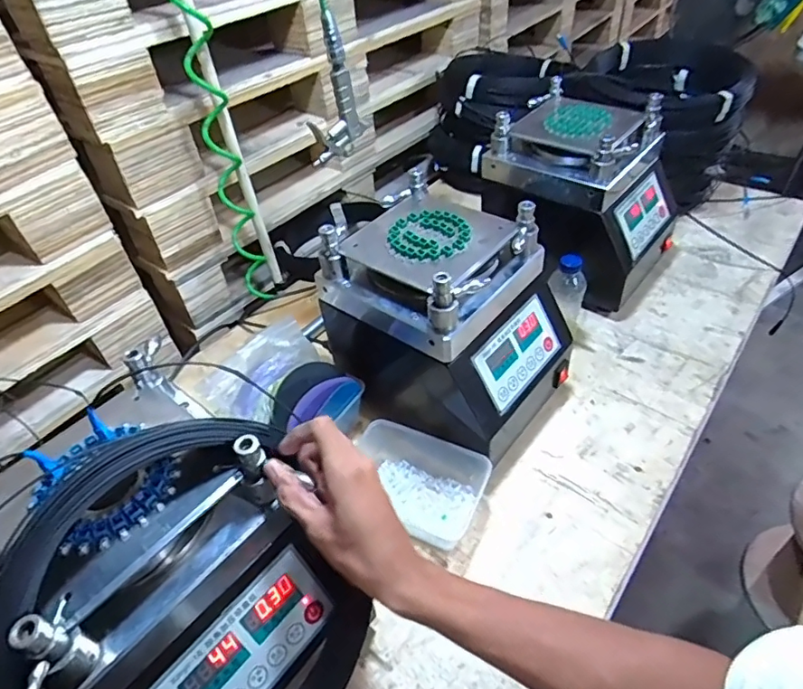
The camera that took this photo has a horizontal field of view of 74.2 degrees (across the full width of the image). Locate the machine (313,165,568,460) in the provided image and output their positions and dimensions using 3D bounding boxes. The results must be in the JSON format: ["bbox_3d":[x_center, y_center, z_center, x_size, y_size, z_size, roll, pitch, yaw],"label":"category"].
[{"bbox_3d":[0.064,-0.029,0.742,0.285,0.276,0.213,27,54,29],"label":"machine"}]

